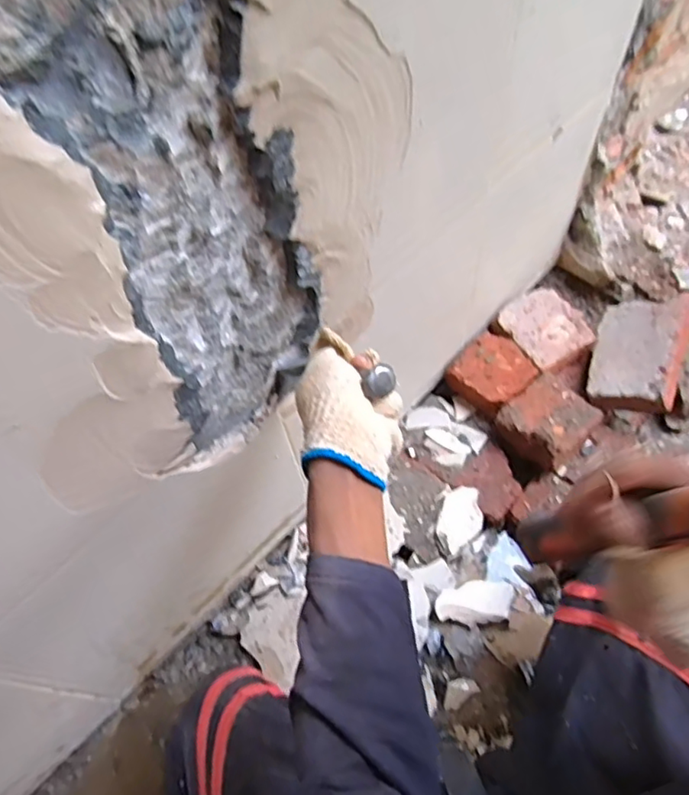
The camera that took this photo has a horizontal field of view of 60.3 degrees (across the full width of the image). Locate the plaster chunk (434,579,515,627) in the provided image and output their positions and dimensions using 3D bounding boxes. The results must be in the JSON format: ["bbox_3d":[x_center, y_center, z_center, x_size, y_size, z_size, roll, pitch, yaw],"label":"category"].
[{"bbox_3d":[0.173,0.270,0.779,0.109,0.019,0.050,-3,58,-13],"label":"plaster chunk"}]

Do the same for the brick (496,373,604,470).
[{"bbox_3d":[0.287,0.036,0.840,0.109,0.057,0.105,-35,63,-16],"label":"brick"}]

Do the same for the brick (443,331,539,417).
[{"bbox_3d":[0.222,-0.032,0.891,0.102,0.057,0.103,-38,64,-17],"label":"brick"}]

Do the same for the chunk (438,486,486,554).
[{"bbox_3d":[0.160,0.165,0.821,0.084,0.017,0.062,-38,64,-17],"label":"chunk"}]

